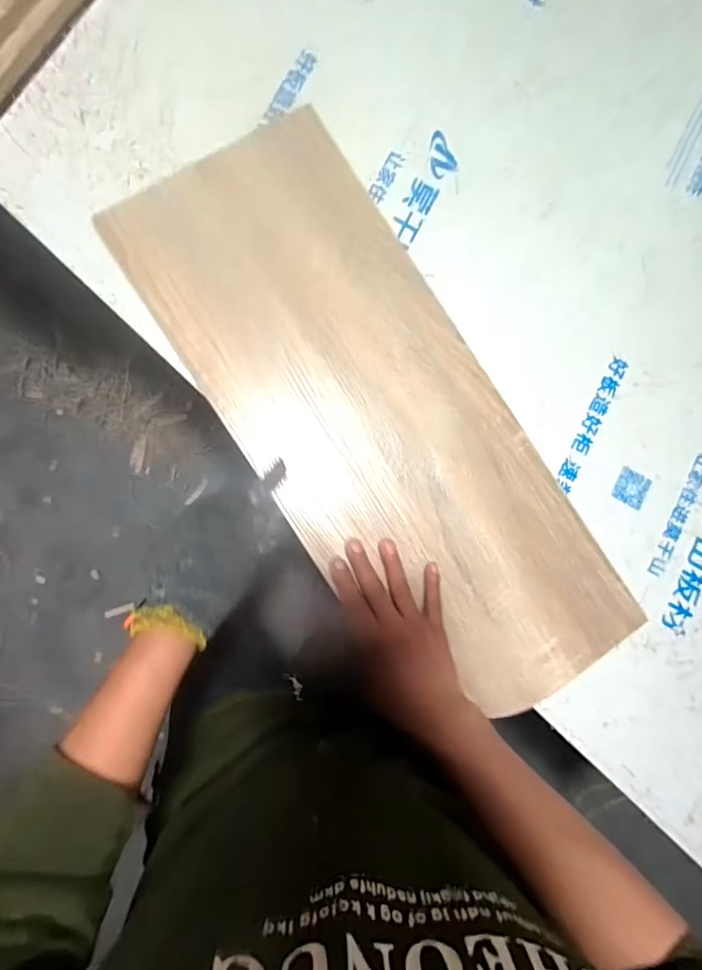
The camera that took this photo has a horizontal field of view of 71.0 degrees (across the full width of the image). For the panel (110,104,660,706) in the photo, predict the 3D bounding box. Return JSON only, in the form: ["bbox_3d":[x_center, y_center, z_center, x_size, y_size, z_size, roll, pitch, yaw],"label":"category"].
[{"bbox_3d":[0.035,-0.062,0.461,0.234,0.014,0.588,-39,91,-5],"label":"panel"}]

